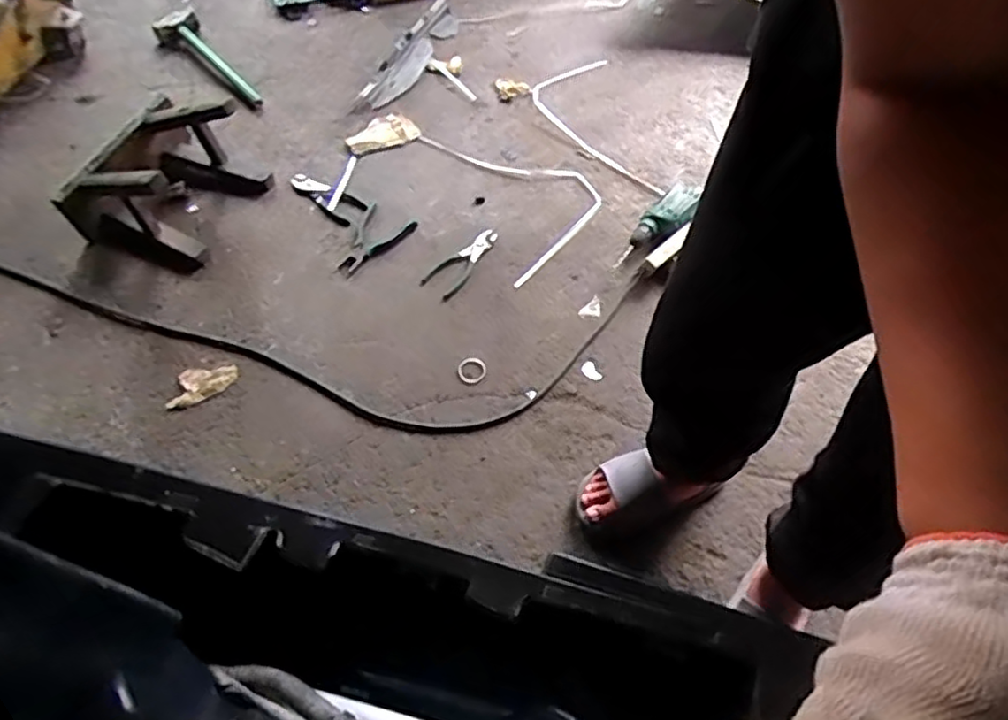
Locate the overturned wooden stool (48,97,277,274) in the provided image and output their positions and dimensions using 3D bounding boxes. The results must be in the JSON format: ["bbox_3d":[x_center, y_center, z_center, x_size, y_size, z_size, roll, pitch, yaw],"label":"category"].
[{"bbox_3d":[-0.773,-0.416,1.475,0.379,0.193,0.366,33,64,18],"label":"overturned wooden stool"}]

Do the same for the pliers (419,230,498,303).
[{"bbox_3d":[-0.088,-0.206,1.389,0.083,0.014,0.190,35,69,19],"label":"pliers"}]

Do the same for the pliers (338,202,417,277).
[{"bbox_3d":[-0.292,-0.255,1.449,0.130,0.012,0.189,27,66,15],"label":"pliers"}]

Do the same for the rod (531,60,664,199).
[{"bbox_3d":[0.202,-0.557,1.593,0.217,0.025,0.477,-11,62,-4],"label":"rod"}]

